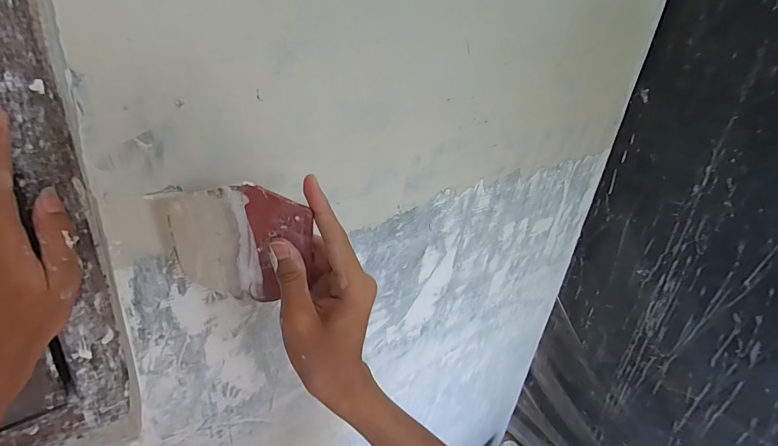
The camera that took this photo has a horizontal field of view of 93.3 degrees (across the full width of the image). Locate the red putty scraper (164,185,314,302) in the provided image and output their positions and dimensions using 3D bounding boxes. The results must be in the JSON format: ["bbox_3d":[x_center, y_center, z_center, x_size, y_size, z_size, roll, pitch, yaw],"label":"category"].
[{"bbox_3d":[-0.102,0.017,0.256,0.092,0.093,0.004,5,31,-4],"label":"red putty scraper"}]

